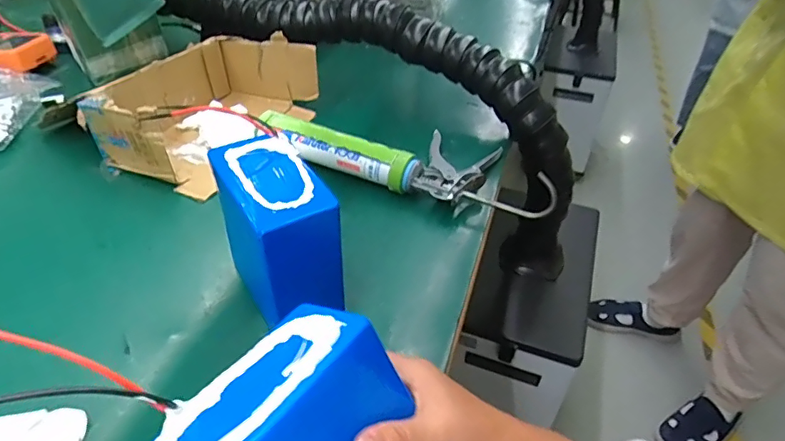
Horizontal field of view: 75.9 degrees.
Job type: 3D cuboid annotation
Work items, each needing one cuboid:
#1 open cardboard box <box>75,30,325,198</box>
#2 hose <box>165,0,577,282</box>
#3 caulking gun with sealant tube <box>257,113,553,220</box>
[{"bbox_3d":[-0.262,-0.169,0.740,0.188,0.102,0.279,19,43,18],"label":"open cardboard box"},{"bbox_3d":[-0.008,-0.224,0.854,0.878,0.320,0.101,34,45,-2],"label":"hose"},{"bbox_3d":[0.019,-0.096,0.683,0.409,0.056,0.135,17,43,16],"label":"caulking gun with sealant tube"}]

